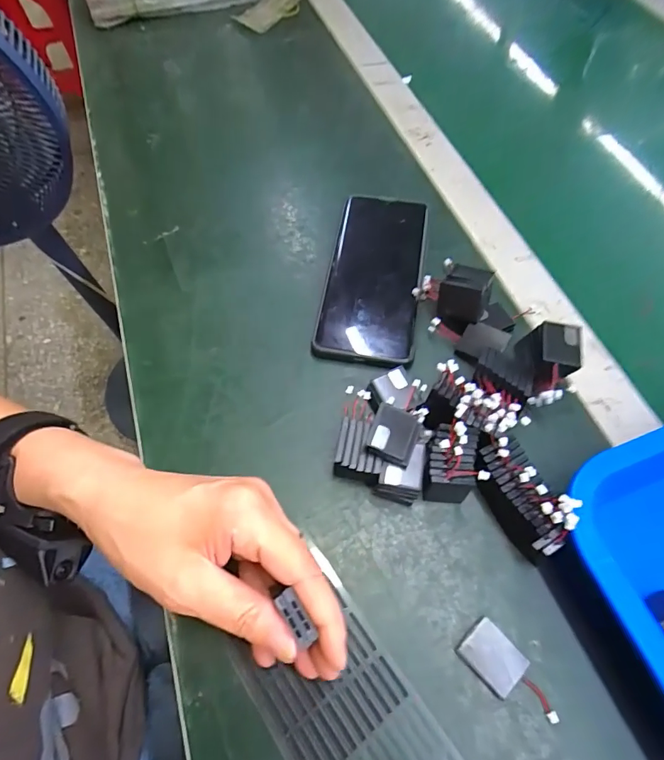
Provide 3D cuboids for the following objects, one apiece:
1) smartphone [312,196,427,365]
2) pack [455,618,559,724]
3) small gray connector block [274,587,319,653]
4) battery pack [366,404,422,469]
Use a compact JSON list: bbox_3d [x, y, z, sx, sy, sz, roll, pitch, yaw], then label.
[{"bbox_3d":[0.034,-0.086,0.359,0.072,0.016,0.158,8,63,6],"label":"smartphone"},{"bbox_3d":[0.094,0.157,0.236,0.025,0.007,0.054,-40,68,-18],"label":"pack"},{"bbox_3d":[-0.016,0.107,0.199,0.011,0.004,0.024,-27,85,-12],"label":"small gray connector block"},{"bbox_3d":[0.038,0.035,0.275,0.028,0.016,0.032,21,65,12],"label":"battery pack"}]

